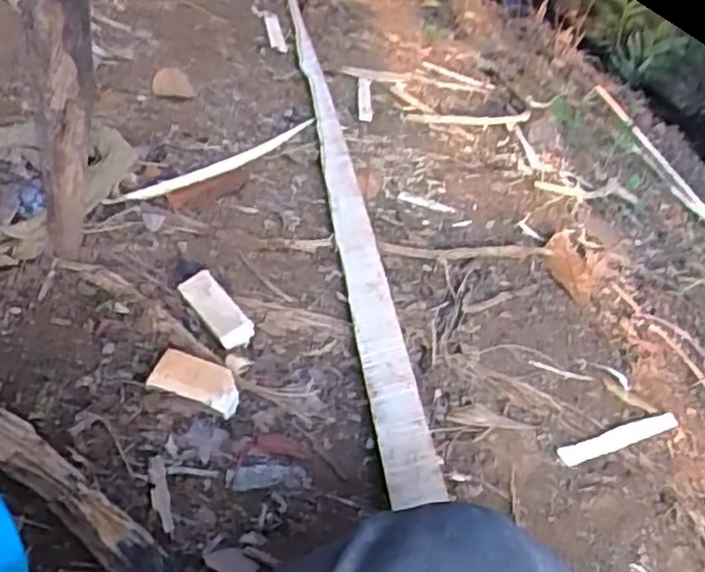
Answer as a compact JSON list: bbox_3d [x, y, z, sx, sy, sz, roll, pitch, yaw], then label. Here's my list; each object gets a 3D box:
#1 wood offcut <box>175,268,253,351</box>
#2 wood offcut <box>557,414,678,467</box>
[{"bbox_3d":[-0.148,0.024,0.777,0.039,0.024,0.091,-35,76,-30],"label":"wood offcut"},{"bbox_3d":[0.289,0.162,0.777,0.180,0.004,0.021,-10,52,-30],"label":"wood offcut"}]

